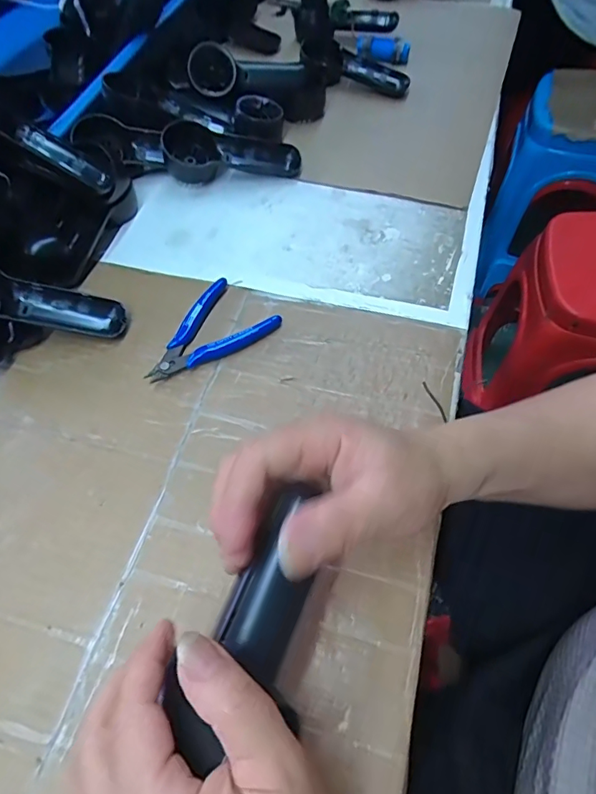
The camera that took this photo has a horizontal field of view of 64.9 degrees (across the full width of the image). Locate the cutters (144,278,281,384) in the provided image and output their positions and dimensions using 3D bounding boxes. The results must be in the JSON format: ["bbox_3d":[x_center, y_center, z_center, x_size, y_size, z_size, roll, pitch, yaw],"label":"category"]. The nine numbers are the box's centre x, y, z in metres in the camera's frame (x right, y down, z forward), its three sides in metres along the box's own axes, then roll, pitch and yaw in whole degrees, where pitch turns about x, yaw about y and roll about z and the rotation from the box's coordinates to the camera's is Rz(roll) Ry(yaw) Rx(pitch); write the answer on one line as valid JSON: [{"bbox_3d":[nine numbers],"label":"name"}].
[{"bbox_3d":[-0.083,-0.053,0.413,0.075,0.015,0.115,40,68,22],"label":"cutters"}]

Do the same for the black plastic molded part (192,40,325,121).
[{"bbox_3d":[-0.047,-0.384,0.574,0.169,0.049,0.051,2,57,-20],"label":"black plastic molded part"}]

